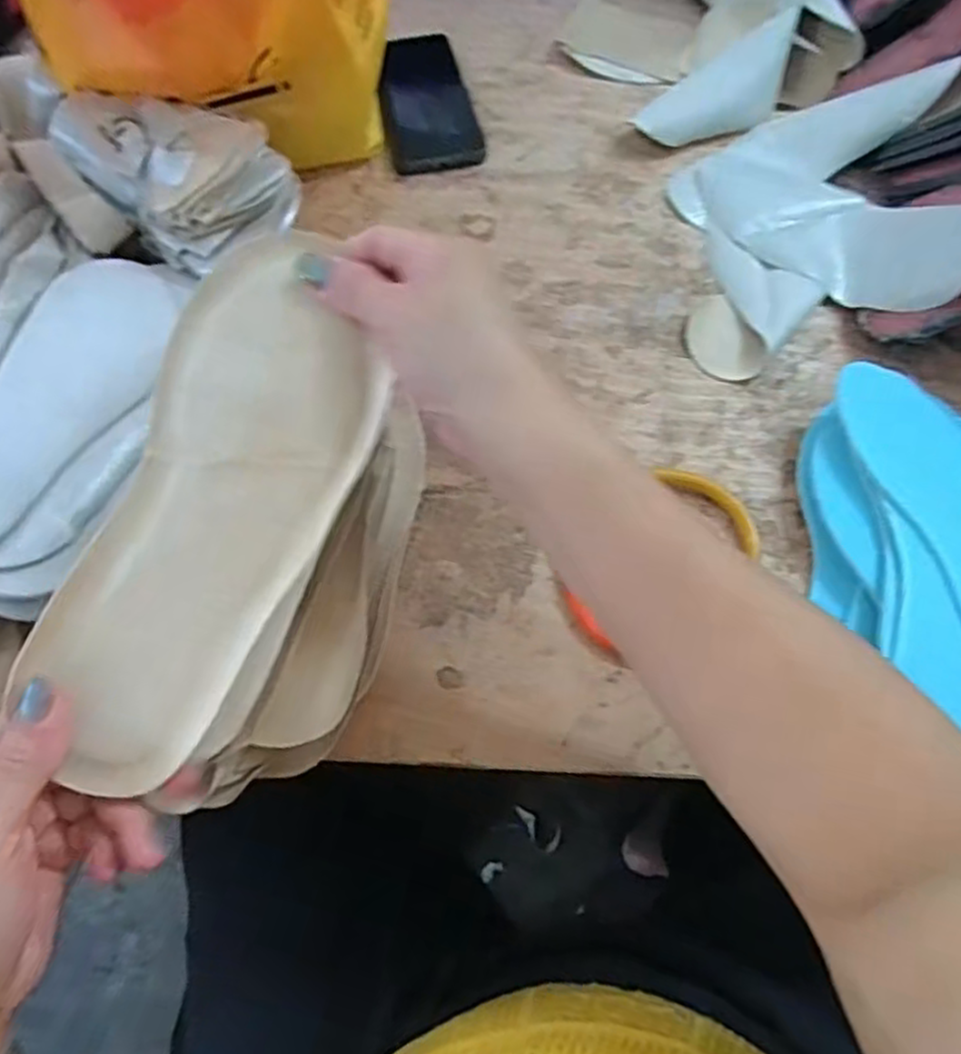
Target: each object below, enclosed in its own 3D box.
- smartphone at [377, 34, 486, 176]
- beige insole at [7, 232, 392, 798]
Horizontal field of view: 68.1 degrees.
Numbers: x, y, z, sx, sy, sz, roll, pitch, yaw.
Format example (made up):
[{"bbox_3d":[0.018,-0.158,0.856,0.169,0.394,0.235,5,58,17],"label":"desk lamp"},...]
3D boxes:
[{"bbox_3d":[-0.049,-0.365,0.606,0.076,0.016,0.155,-13,64,-6],"label":"smartphone"},{"bbox_3d":[-0.104,-0.011,0.293,0.090,0.010,0.230,18,76,-5],"label":"beige insole"}]

